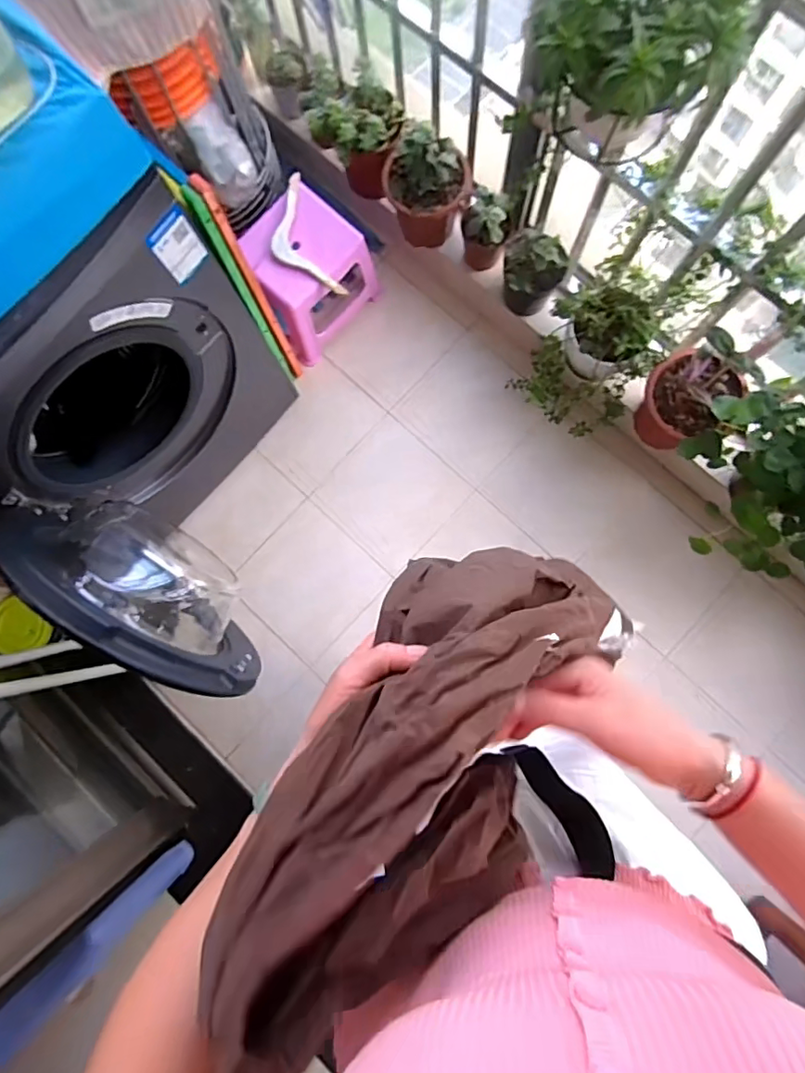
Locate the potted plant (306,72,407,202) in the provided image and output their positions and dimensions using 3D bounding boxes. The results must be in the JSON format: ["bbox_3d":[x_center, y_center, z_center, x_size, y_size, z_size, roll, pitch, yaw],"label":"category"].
[{"bbox_3d":[-0.086,-0.891,1.257,0.167,0.215,0.172,33,86,6],"label":"potted plant"}]

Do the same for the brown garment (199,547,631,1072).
[{"bbox_3d":[0.032,0.127,0.351,0.164,0.093,0.362,37,57,6],"label":"brown garment"}]

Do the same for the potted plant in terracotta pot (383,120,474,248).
[{"bbox_3d":[0.044,-0.788,1.215,0.176,0.219,0.169,0,83,2],"label":"potted plant in terracotta pot"}]

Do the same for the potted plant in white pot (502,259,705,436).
[{"bbox_3d":[0.424,-0.407,1.180,0.248,0.285,0.254,40,86,6],"label":"potted plant in white pot"}]

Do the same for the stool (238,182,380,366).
[{"bbox_3d":[-0.231,-0.621,1.314,0.232,0.242,0.267,44,87,6],"label":"stool"}]

